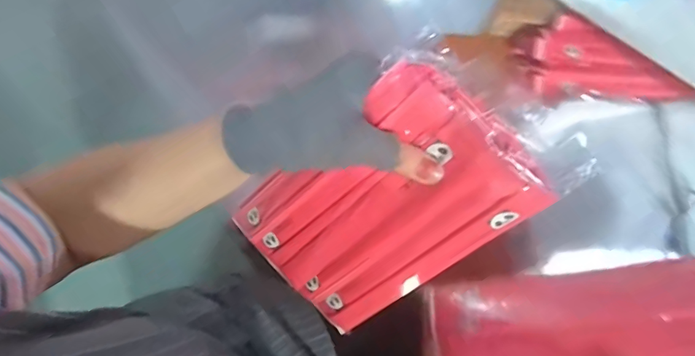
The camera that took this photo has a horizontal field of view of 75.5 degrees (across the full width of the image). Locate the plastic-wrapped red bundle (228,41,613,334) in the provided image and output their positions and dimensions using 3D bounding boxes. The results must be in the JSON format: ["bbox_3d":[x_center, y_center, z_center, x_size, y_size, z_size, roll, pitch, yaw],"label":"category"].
[{"bbox_3d":[0.021,0.021,0.334,0.139,0.252,0.027,45,39,-1],"label":"plastic-wrapped red bundle"}]

